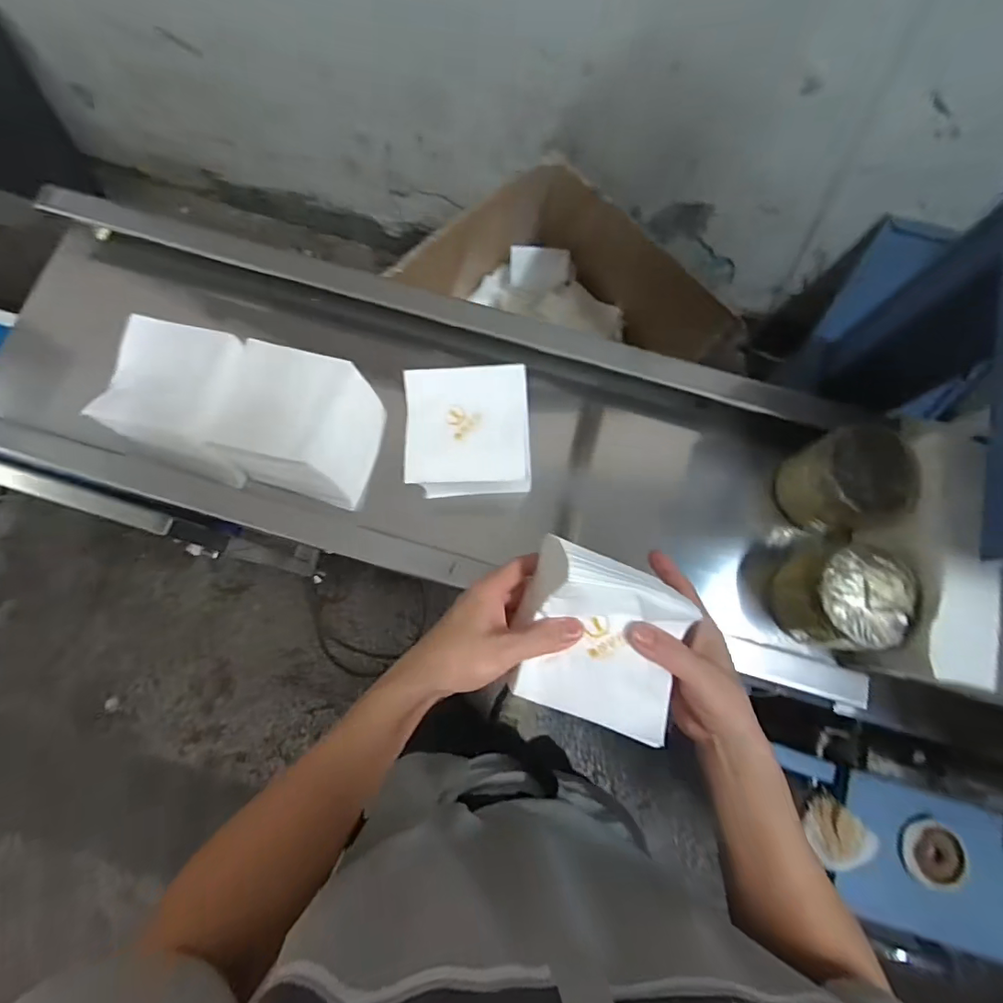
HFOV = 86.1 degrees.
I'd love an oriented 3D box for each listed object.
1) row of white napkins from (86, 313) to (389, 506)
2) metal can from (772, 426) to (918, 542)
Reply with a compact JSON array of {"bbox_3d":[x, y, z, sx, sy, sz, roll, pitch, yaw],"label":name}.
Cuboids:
[{"bbox_3d":[-0.263,-0.090,0.560,0.249,0.081,0.131,13,76,2],"label":"row of white napkins"},{"bbox_3d":[0.358,-0.019,0.564,0.097,0.091,0.102,0,76,-1],"label":"metal can"}]

